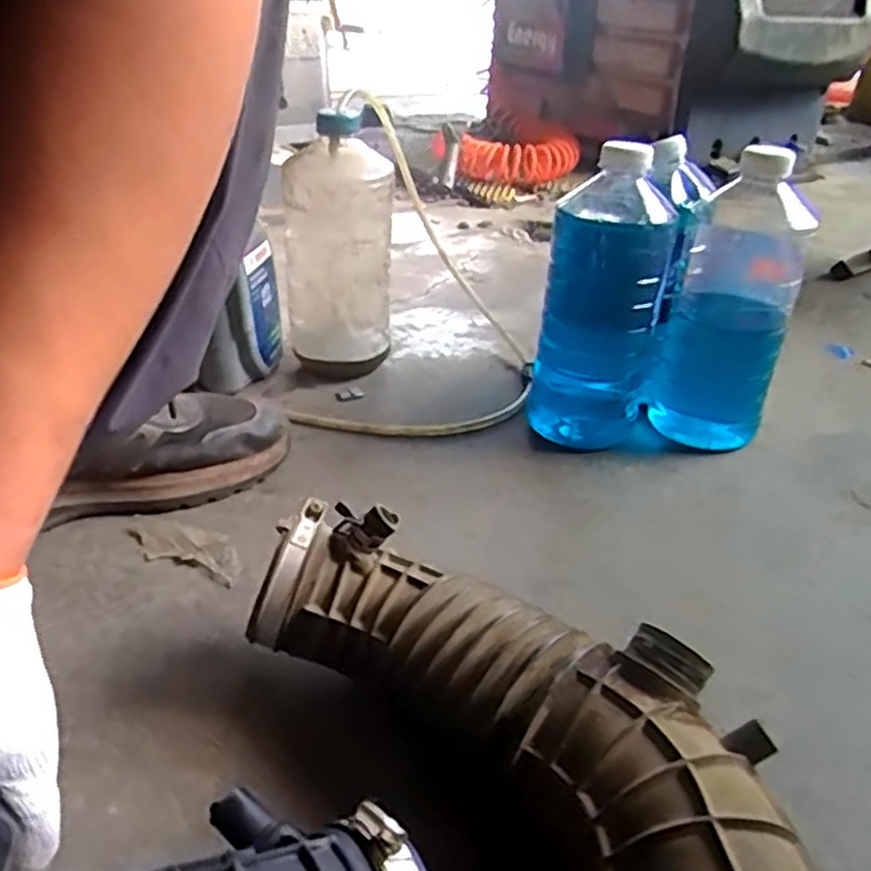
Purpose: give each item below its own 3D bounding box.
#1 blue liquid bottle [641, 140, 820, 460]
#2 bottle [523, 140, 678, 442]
[{"bbox_3d":[0.255,-0.113,0.658,0.101,0.247,0.078,24,37,32],"label":"blue liquid bottle"},{"bbox_3d":[0.145,-0.115,0.655,0.101,0.247,0.091,11,32,15],"label":"bottle"}]

